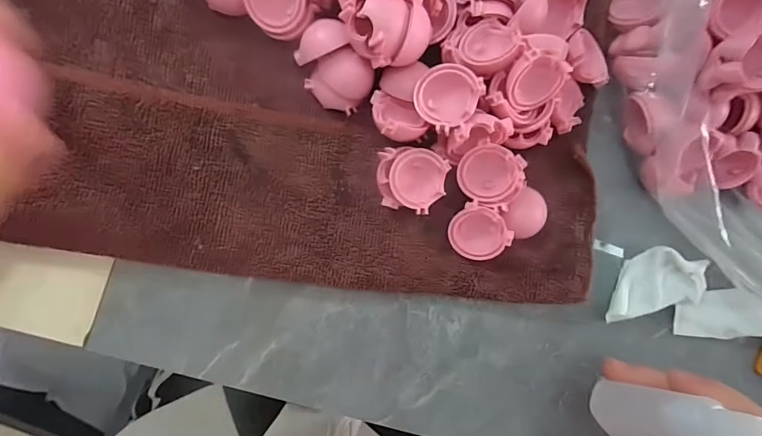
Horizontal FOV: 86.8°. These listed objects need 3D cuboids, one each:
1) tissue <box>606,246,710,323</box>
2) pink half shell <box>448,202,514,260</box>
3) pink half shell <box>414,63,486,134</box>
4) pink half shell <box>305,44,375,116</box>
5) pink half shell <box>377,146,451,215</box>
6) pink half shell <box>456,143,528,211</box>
[{"bbox_3d":[0.157,0.036,0.233,0.057,0.016,0.036,-11,93,-9],"label":"tissue"},{"bbox_3d":[0.052,0.008,0.213,0.030,0.010,0.028,33,109,-2],"label":"pink half shell"},{"bbox_3d":[0.031,-0.057,0.190,0.029,0.014,0.029,1,95,10],"label":"pink half shell"},{"bbox_3d":[-0.020,-0.069,0.203,0.028,0.022,0.026,32,86,-9],"label":"pink half shell"},{"bbox_3d":[0.015,-0.019,0.206,0.034,0.017,0.030,5,91,-9],"label":"pink half shell"},{"bbox_3d":[0.056,-0.022,0.206,0.034,0.010,0.029,27,108,-3],"label":"pink half shell"}]

